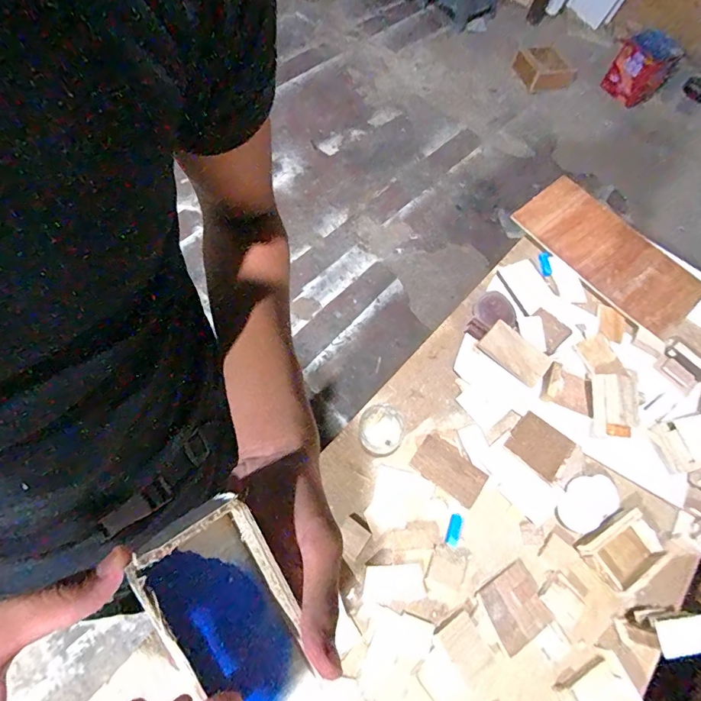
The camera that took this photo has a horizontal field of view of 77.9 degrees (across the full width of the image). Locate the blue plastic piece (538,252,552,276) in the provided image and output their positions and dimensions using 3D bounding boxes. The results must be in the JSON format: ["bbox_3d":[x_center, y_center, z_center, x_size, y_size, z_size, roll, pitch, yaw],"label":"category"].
[{"bbox_3d":[0.386,-0.171,0.860,0.020,0.007,0.051,-3,76,-5],"label":"blue plastic piece"}]

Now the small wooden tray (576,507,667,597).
[{"bbox_3d":[0.392,0.288,0.620,0.110,0.020,0.079,-27,67,-16],"label":"small wooden tray"}]

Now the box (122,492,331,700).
[{"bbox_3d":[-0.059,0.148,0.226,0.061,0.034,0.142,-25,98,-15],"label":"box"}]

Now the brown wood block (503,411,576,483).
[{"bbox_3d":[0.299,0.148,0.686,0.085,0.009,0.077,41,67,17],"label":"brown wood block"}]

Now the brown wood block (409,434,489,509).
[{"bbox_3d":[0.151,0.181,0.664,0.108,0.013,0.064,38,66,16],"label":"brown wood block"}]

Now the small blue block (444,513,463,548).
[{"bbox_3d":[0.150,0.261,0.627,0.018,0.007,0.045,17,62,6],"label":"small blue block"}]

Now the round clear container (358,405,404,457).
[{"bbox_3d":[0.041,0.126,0.651,0.064,0.075,0.067,3,63,-5],"label":"round clear container"}]

